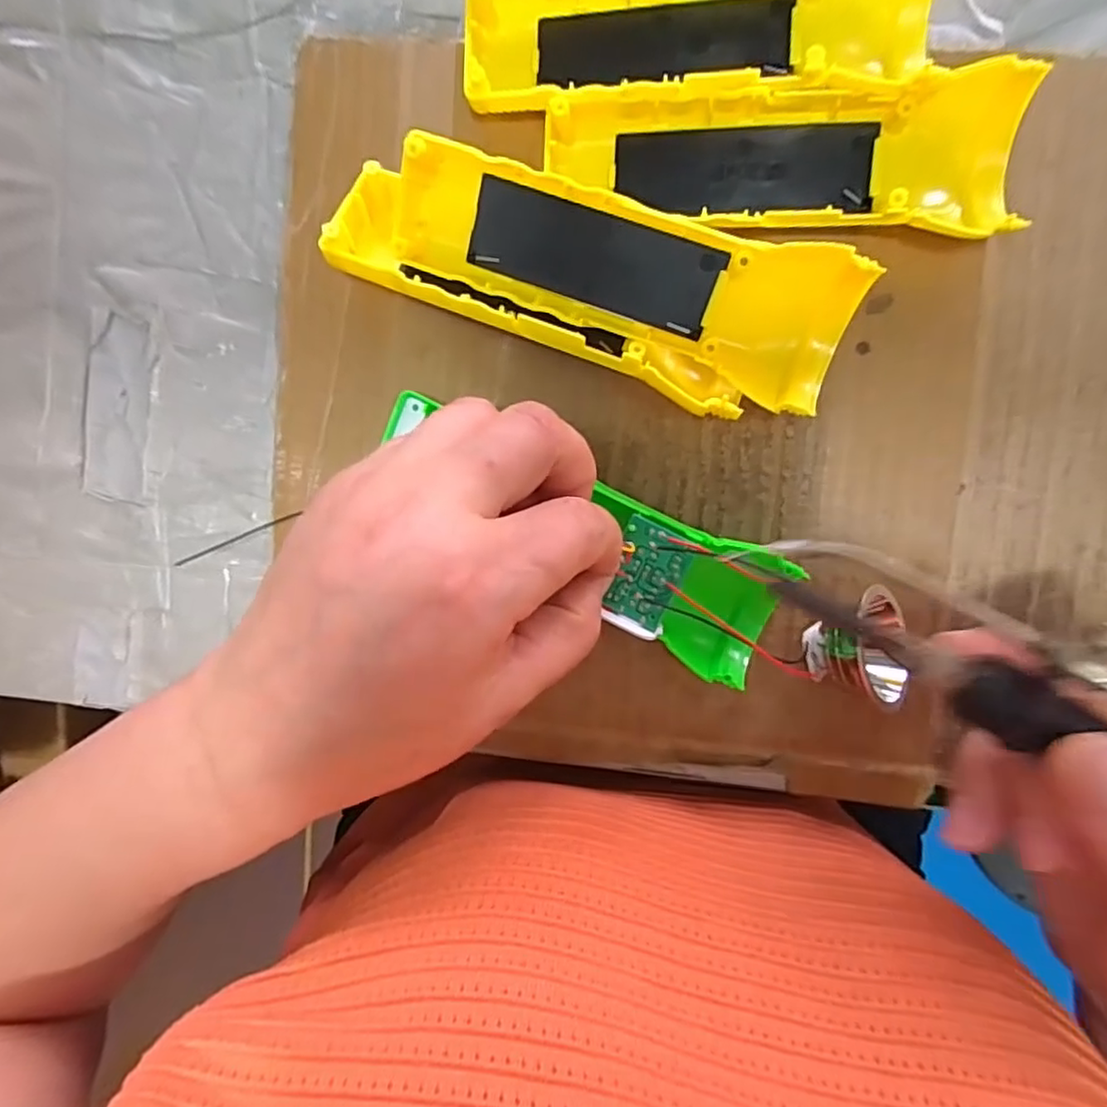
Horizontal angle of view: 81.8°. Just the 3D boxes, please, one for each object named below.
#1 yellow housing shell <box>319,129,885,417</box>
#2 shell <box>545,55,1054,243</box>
[{"bbox_3d":[0.010,-0.096,0.231,0.183,0.043,0.054,20,96,4],"label":"yellow housing shell"},{"bbox_3d":[0.080,-0.140,0.230,0.162,0.028,0.050,5,95,5],"label":"shell"}]

